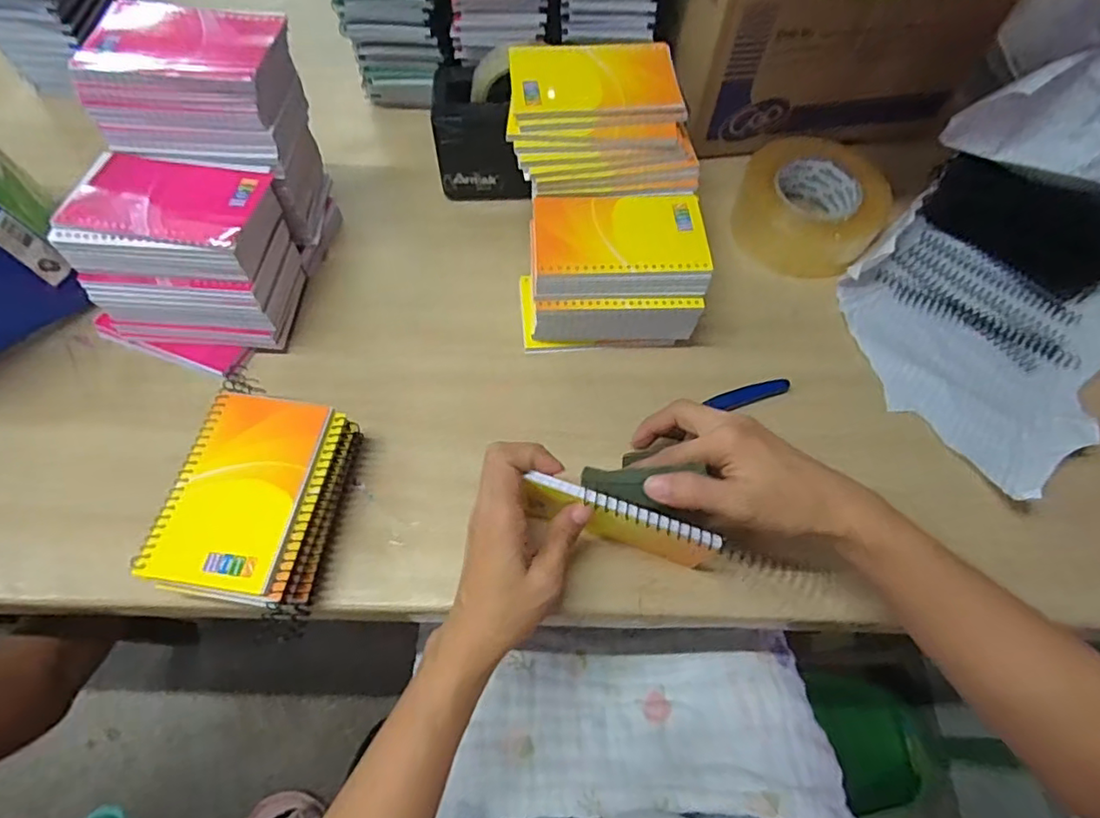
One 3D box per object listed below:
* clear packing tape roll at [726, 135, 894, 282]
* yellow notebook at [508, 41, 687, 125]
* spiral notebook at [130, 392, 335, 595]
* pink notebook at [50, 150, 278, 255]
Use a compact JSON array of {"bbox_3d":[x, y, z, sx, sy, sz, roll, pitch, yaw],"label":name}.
[{"bbox_3d":[0.239,-0.188,0.537,0.121,0.055,0.118,0,61,-1],"label":"clear packing tape roll"},{"bbox_3d":[0.037,-0.265,0.469,0.136,0.009,0.093,0,61,0],"label":"yellow notebook"},{"bbox_3d":[-0.203,0.049,0.383,0.082,0.008,0.129,7,61,3],"label":"spiral notebook"},{"bbox_3d":[-0.280,-0.151,0.423,0.127,0.009,0.084,5,61,2],"label":"pink notebook"}]

